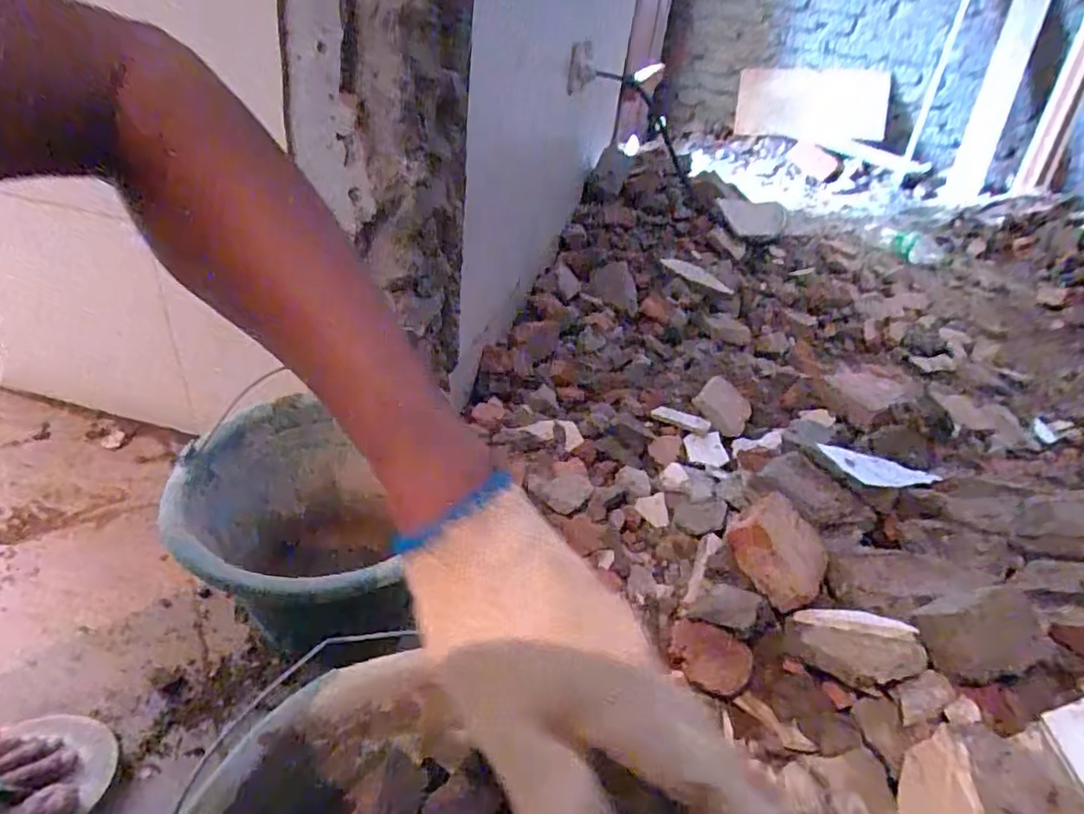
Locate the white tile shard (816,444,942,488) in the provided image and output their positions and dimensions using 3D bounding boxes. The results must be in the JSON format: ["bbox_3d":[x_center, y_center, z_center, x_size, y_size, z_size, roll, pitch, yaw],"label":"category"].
[{"bbox_3d":[0.385,0.071,0.687,0.142,0.007,0.060,11,34,-14],"label":"white tile shard"}]

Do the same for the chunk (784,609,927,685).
[{"bbox_3d":[0.246,0.187,0.484,0.098,0.034,0.041,-6,22,42],"label":"chunk"}]

